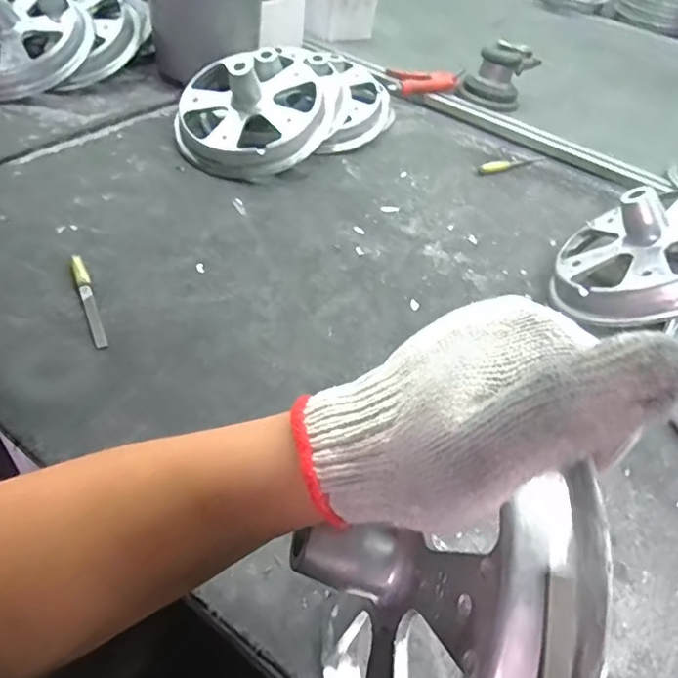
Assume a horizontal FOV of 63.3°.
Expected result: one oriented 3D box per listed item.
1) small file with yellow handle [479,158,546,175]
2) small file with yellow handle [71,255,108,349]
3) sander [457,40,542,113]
[{"bbox_3d":[0.262,-0.266,0.830,0.133,0.010,0.020,-20,53,-24],"label":"small file with yellow handle"},{"bbox_3d":[-0.237,-0.037,0.520,0.012,0.015,0.120,-16,50,-23],"label":"small file with yellow handle"},{"bbox_3d":[0.287,-0.475,0.979,0.104,0.093,0.106,26,47,15],"label":"sander"}]

